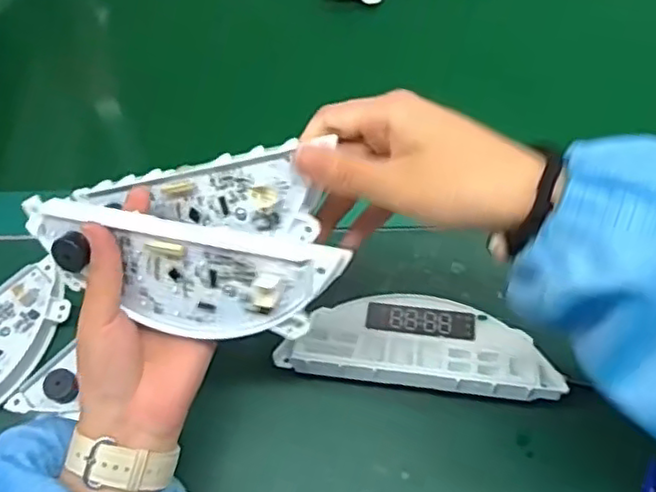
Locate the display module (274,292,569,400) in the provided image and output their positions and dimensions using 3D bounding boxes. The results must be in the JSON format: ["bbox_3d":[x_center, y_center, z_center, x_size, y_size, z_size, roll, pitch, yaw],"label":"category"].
[{"bbox_3d":[0.062,0.066,0.445,0.178,0.027,0.066,6,62,4],"label":"display module"}]

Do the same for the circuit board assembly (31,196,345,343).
[{"bbox_3d":[-0.082,0.019,0.350,0.176,0.064,0.017,9,24,15],"label":"circuit board assembly"}]

